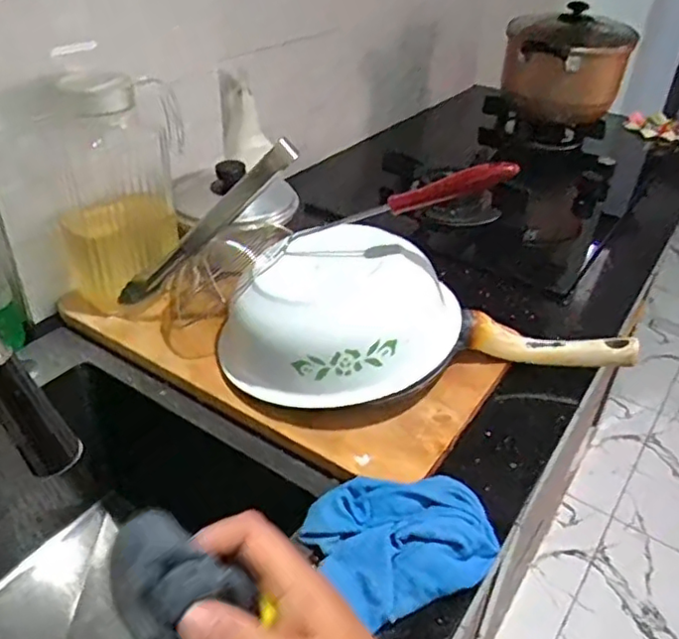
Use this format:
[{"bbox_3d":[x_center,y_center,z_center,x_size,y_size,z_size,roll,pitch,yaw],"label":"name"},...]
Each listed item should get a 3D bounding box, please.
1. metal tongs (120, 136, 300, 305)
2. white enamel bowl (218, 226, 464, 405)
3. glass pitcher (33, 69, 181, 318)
[{"bbox_3d":[-0.151,-0.098,0.696,0.026,0.281,0.035,42,28,-23],"label":"metal tongs"},{"bbox_3d":[0.000,-0.003,0.671,0.226,0.126,0.217,24,40,26],"label":"white enamel bowl"},{"bbox_3d":[-0.250,-0.147,0.718,0.153,0.241,0.097,-9,37,-16],"label":"glass pitcher"}]

